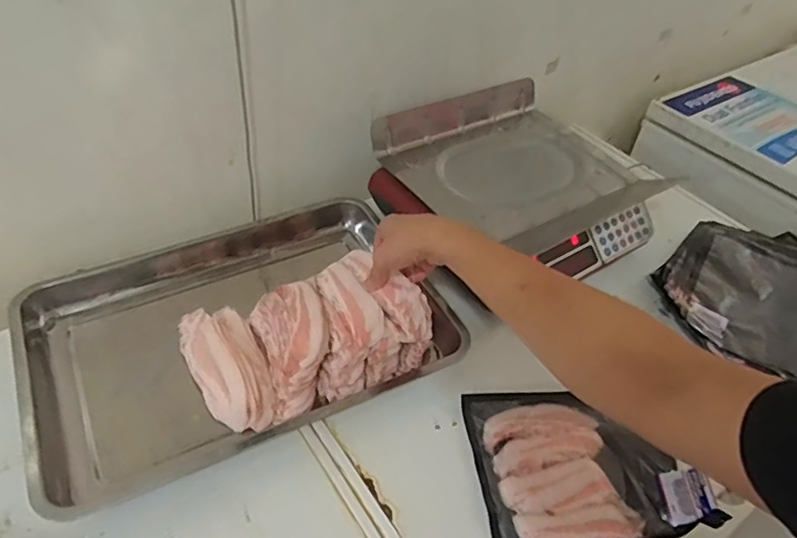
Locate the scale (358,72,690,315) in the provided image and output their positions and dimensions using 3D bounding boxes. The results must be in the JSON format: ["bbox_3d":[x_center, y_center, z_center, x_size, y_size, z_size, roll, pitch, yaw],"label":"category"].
[{"bbox_3d":[0.182,-0.136,0.878,0.349,0.109,0.328,-22,50,-25],"label":"scale"}]

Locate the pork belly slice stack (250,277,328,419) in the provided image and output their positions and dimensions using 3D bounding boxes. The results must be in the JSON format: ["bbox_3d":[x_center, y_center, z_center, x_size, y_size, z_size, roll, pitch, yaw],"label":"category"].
[{"bbox_3d":[-0.126,0.098,0.685,0.078,0.101,0.145,-11,47,-18],"label":"pork belly slice stack"}]

